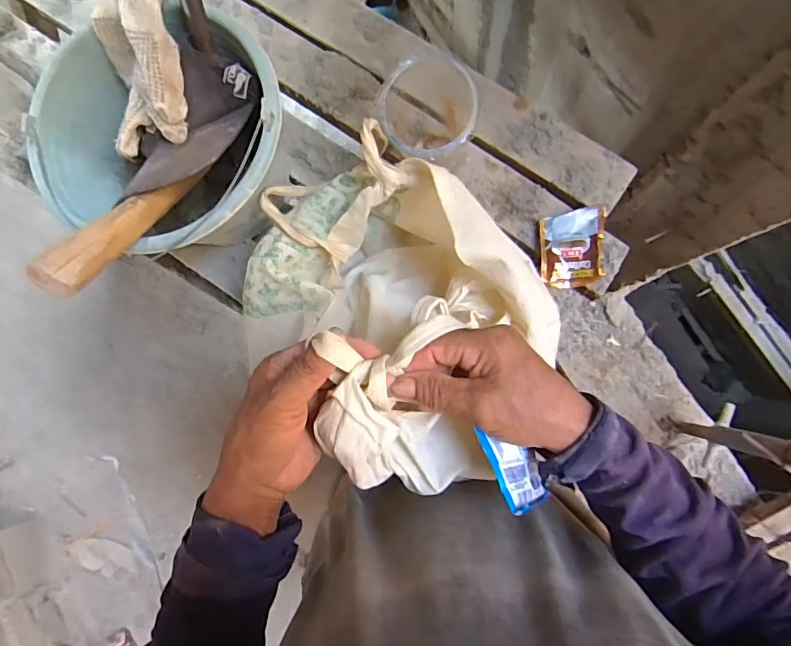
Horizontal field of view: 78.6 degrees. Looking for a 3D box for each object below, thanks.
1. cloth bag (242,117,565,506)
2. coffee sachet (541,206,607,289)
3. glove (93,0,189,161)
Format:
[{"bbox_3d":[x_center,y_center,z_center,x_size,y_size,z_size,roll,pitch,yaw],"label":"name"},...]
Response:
[{"bbox_3d":[-0.008,-0.018,0.430,0.304,0.223,0.220,38,90,8],"label":"cloth bag"},{"bbox_3d":[0.201,-0.085,0.546,0.069,0.021,0.088,0,85,6],"label":"coffee sachet"},{"bbox_3d":[-0.247,-0.255,0.462,0.090,0.052,0.173,-13,84,5],"label":"glove"}]

